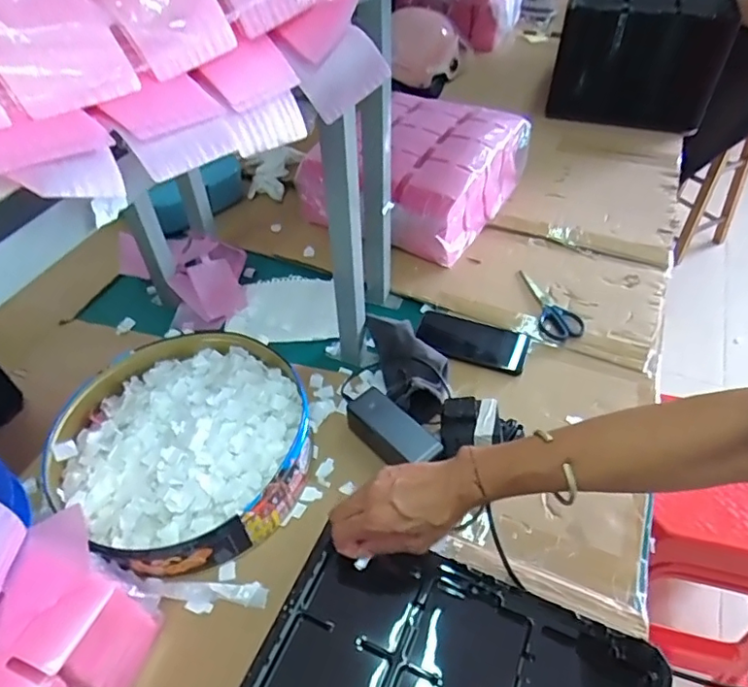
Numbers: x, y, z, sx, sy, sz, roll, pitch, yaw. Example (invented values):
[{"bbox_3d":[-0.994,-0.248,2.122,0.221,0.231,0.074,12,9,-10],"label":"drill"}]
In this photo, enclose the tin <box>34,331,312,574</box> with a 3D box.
[{"bbox_3d":[-0.227,0.120,0.696,0.298,0.071,0.289,-1,47,1],"label":"tin"}]

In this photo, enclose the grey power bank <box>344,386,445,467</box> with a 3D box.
[{"bbox_3d":[0.023,0.117,0.707,0.051,0.052,0.124,-35,56,-27],"label":"grey power bank"}]

